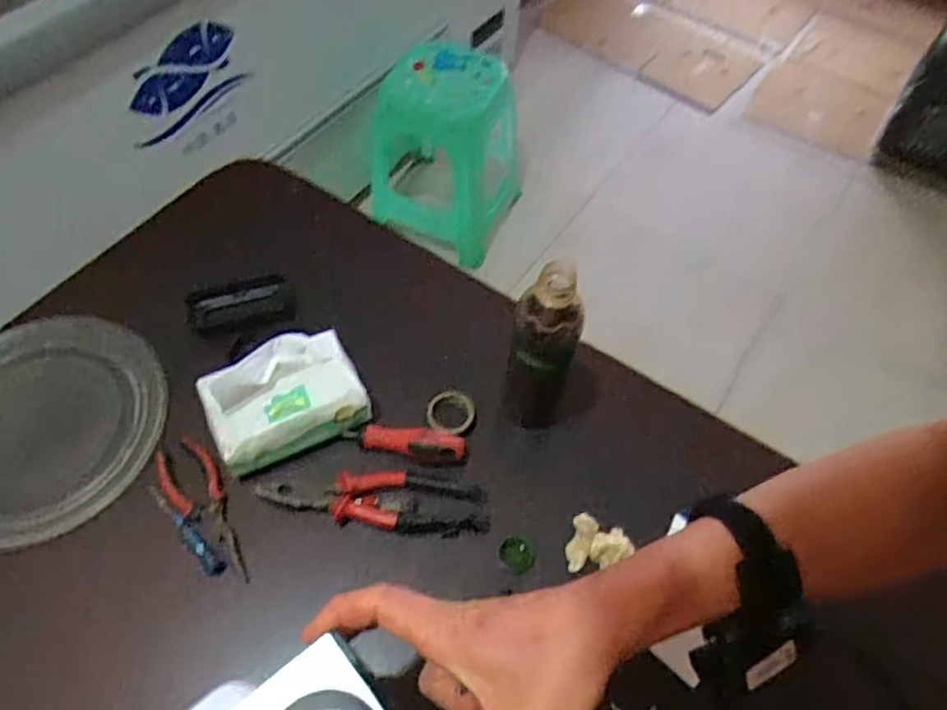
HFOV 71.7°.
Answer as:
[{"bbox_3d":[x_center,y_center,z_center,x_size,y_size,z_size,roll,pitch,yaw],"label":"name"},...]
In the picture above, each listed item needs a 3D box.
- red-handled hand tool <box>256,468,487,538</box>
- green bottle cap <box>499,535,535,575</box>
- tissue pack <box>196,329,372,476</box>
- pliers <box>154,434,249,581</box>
[{"bbox_3d":[-0.091,0.135,0.616,0.205,0.029,0.054,5,57,1],"label":"red-handled hand tool"},{"bbox_3d":[0.040,0.181,0.593,0.033,0.017,0.029,34,62,18],"label":"green bottle cap"},{"bbox_3d":[-0.183,0.034,0.627,0.141,0.069,0.094,-22,61,-15],"label":"tissue pack"},{"bbox_3d":[-0.253,0.144,0.607,0.051,0.021,0.151,-23,61,-16],"label":"pliers"}]

